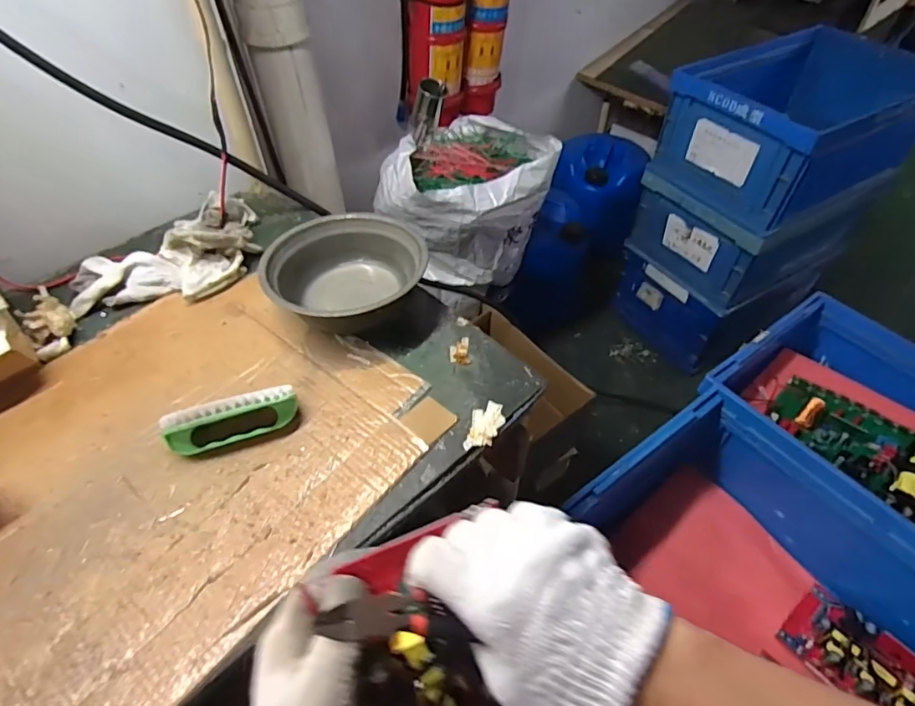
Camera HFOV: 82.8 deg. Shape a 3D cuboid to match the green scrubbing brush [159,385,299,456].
[{"bbox_3d":[-0.220,0.066,0.508,0.124,0.047,0.031,-18,51,-16],"label":"green scrubbing brush"}]

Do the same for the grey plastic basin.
[{"bbox_3d":[-0.136,-0.093,0.632,0.180,0.064,0.166,0,49,0],"label":"grey plastic basin"}]

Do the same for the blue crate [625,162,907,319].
[{"bbox_3d":[0.799,-0.367,1.430,0.459,0.262,0.427,-27,54,-22],"label":"blue crate"}]

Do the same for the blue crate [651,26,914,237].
[{"bbox_3d":[0.823,-0.554,1.258,0.586,0.244,0.374,-23,53,-19],"label":"blue crate"}]

